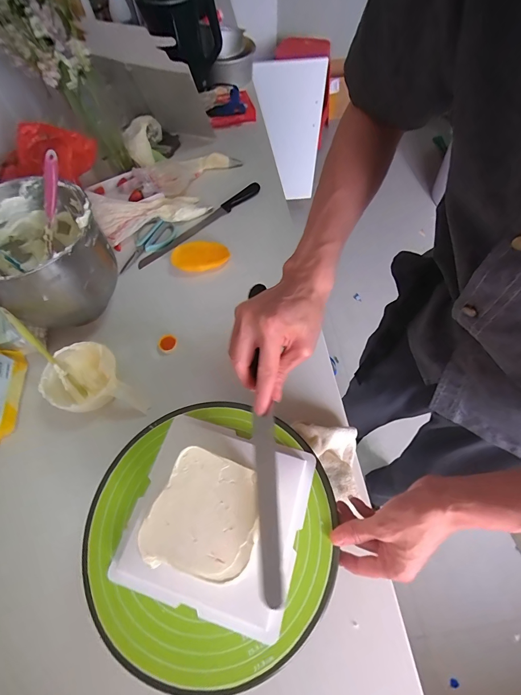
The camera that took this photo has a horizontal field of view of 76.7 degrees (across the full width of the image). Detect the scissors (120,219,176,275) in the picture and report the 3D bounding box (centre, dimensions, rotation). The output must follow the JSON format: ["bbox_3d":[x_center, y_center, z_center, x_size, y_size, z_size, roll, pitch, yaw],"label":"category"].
[{"bbox_3d":[-0.276,-0.241,0.766,0.082,0.017,0.164,38,69,19],"label":"scissors"}]

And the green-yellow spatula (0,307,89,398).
[{"bbox_3d":[-0.352,0.013,0.537,0.017,0.017,0.186,-40,109,-18],"label":"green-yellow spatula"}]

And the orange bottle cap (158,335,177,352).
[{"bbox_3d":[-0.178,-0.009,0.630,0.029,0.010,0.035,25,65,14],"label":"orange bottle cap"}]

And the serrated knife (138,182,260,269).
[{"bbox_3d":[-0.143,-0.304,0.801,0.028,0.021,0.369,41,70,20],"label":"serrated knife"}]

